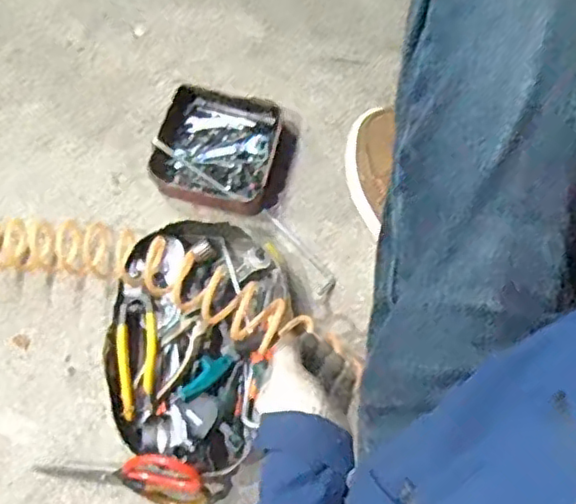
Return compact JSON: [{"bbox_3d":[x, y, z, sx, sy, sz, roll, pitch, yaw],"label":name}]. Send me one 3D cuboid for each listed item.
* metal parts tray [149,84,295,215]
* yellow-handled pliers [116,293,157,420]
[{"bbox_3d":[-0.090,-0.142,0.890,0.179,0.037,0.158,15,79,3],"label":"metal parts tray"},{"bbox_3d":[-0.190,0.130,0.804,0.047,0.025,0.150,-2,78,-1],"label":"yellow-handled pliers"}]

